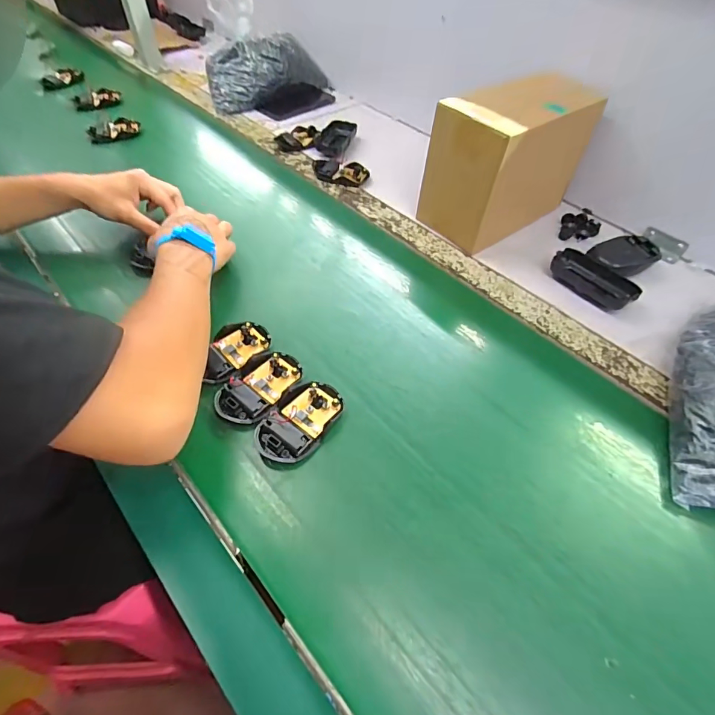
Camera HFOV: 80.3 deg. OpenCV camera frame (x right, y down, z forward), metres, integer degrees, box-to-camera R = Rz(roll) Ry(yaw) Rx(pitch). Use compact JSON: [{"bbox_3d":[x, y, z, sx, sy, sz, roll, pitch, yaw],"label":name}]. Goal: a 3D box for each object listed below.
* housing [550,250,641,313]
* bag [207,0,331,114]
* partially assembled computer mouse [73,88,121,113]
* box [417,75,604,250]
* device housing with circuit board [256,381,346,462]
[{"bbox_3d":[0.306,-0.102,0.555,0.064,0.022,0.109,-26,57,-20],"label":"housing"},{"bbox_3d":[-0.182,-0.618,0.862,0.251,0.161,0.142,-8,48,-9],"label":"bag"},{"bbox_3d":[-0.540,-0.538,0.886,0.090,0.023,0.042,-26,57,-20],"label":"partially assembled computer mouse"},{"bbox_3d":[0.200,-0.270,0.587,0.193,0.171,0.119,-30,58,-23],"label":"box"},{"bbox_3d":[-0.055,0.061,0.417,0.056,0.013,0.093,33,58,22],"label":"device housing with circuit board"}]

